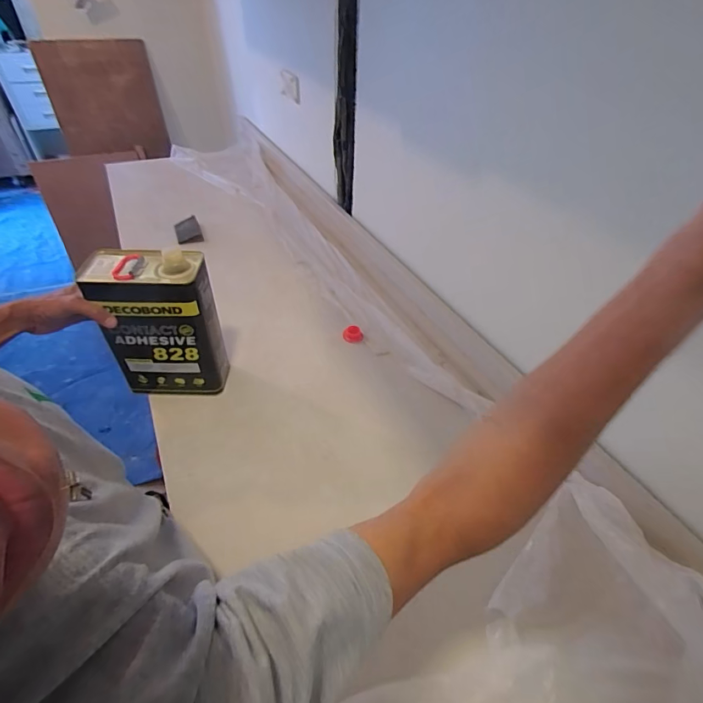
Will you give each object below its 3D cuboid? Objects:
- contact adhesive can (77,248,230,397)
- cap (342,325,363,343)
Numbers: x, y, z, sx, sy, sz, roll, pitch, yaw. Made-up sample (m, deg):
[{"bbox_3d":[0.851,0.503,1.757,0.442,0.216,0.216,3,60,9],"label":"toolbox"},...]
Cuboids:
[{"bbox_3d":[-0.311,-0.041,0.683,0.164,0.256,0.088,-1,44,-3],"label":"contact adhesive can"},{"bbox_3d":[0.003,-0.038,0.865,0.043,0.020,0.033,1,43,-1],"label":"cap"}]

